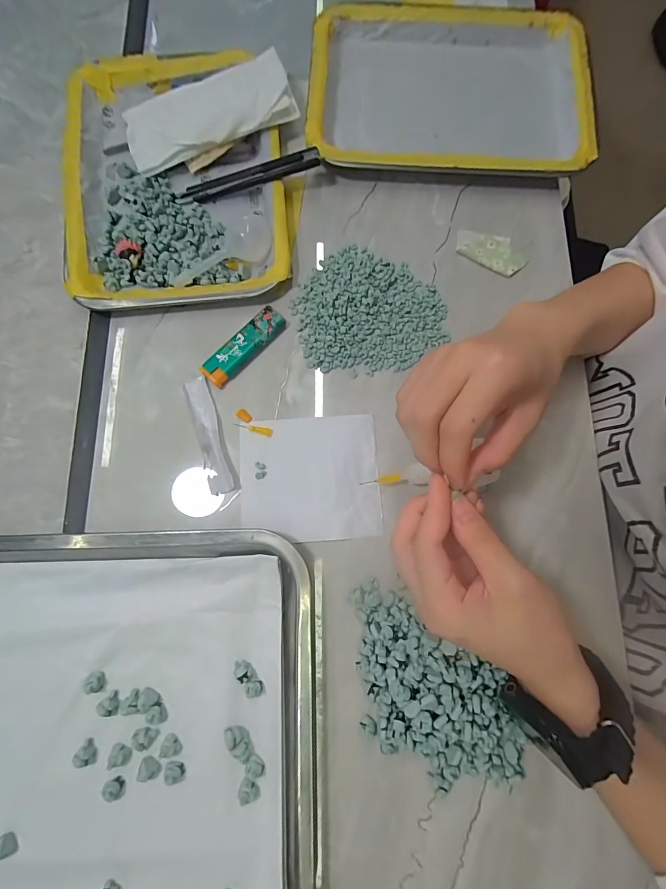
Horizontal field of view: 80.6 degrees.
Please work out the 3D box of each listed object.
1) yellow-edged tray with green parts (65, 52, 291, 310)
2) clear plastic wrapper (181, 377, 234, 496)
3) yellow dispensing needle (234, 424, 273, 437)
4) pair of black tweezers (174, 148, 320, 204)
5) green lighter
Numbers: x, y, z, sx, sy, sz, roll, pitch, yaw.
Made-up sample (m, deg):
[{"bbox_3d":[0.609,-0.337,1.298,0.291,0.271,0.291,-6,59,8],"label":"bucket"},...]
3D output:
[{"bbox_3d":[-0.140,-0.248,0.352,0.185,0.021,0.266,-6,78,-2],"label":"yellow-edged tray with green parts"},{"bbox_3d":[-0.101,-0.008,0.316,0.020,0.004,0.098,-18,79,-4],"label":"clear plastic wrapper"},{"bbox_3d":[-0.064,-0.013,0.317,0.032,0.004,0.007,14,78,2],"label":"yellow dispensing needle"},{"bbox_3d":[-0.076,-0.233,0.344,0.131,0.010,0.016,-9,78,11],"label":"pair of black tweezers"},{"bbox_3d":[-0.074,-0.081,0.328,0.024,0.010,0.079,43,81,8],"label":"green lighter"}]

